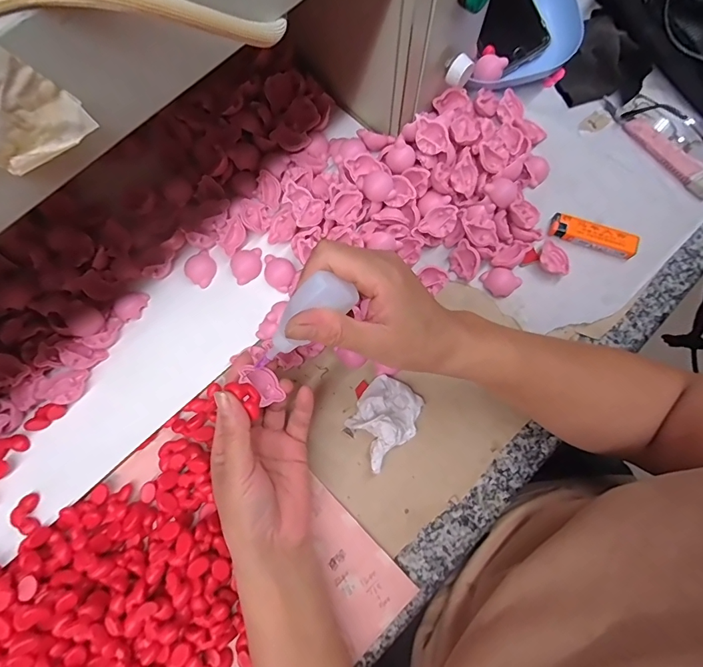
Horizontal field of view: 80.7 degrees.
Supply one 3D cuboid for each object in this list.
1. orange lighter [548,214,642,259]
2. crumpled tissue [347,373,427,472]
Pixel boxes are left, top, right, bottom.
[{"bbox_3d":[0.237,-0.096,0.406,0.080,0.011,0.024,20,77,5],"label":"orange lighter"},{"bbox_3d":[0.028,0.077,0.363,0.054,0.023,0.074,32,79,8],"label":"crumpled tissue"}]

